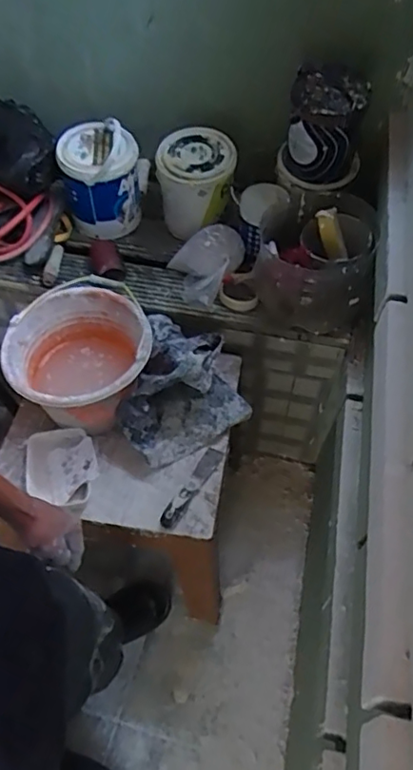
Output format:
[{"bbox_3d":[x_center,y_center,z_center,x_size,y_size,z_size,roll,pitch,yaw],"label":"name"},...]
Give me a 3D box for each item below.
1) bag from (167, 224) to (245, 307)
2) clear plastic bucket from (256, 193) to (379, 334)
[{"bbox_3d":[0.000,-0.258,1.276,0.165,0.100,0.161,1,53,-2],"label":"bag"},{"bbox_3d":[0.225,-0.254,1.206,0.230,0.197,0.229,1,53,-1],"label":"clear plastic bucket"}]

